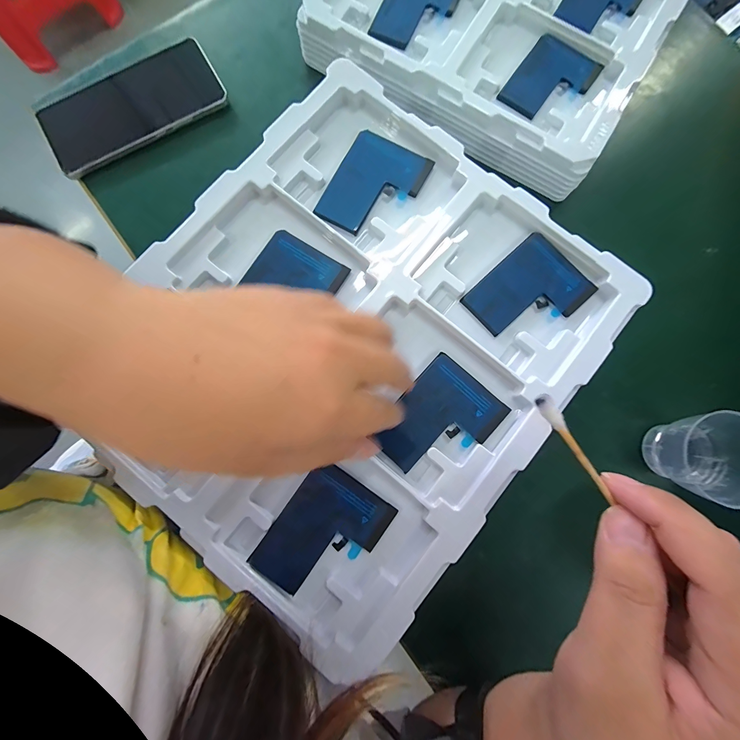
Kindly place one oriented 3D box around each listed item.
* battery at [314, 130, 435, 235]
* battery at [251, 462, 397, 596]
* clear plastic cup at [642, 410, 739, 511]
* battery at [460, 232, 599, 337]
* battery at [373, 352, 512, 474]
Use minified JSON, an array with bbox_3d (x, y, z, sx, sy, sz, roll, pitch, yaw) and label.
[{"bbox_3d":[0.003,-0.133,0.238,0.058,0.008,0.075,29,84,3],"label":"battery"},{"bbox_3d":[-0.029,0.103,0.203,0.058,0.005,0.077,35,84,4],"label":"battery"},{"bbox_3d":[0.263,0.064,0.250,0.066,0.050,0.057,-23,84,-3],"label":"clear plastic cup"},{"bbox_3d":[0.111,-0.053,0.228,0.078,0.004,0.059,-42,85,-5],"label":"battery"},{"bbox_3d":[0.046,0.035,0.213,0.058,0.005,0.075,42,85,4],"label":"battery"}]

